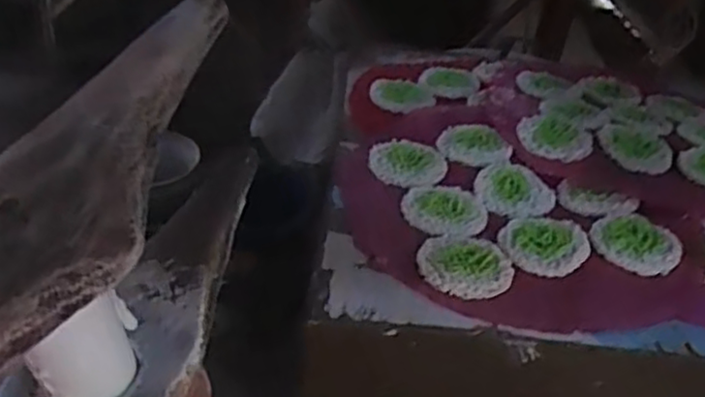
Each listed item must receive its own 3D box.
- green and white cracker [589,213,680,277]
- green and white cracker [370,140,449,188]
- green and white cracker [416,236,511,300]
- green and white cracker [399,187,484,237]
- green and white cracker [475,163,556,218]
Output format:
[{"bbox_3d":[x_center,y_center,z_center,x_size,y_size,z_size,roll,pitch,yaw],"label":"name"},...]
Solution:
[{"bbox_3d":[0.256,0.039,0.652,0.074,0.011,0.074,3,39,-3],"label":"green and white cracker"},{"bbox_3d":[0.057,-0.037,0.748,0.078,0.007,0.076,5,41,-4],"label":"green and white cracker"},{"bbox_3d":[0.096,0.055,0.616,0.080,0.007,0.075,4,33,-3],"label":"green and white cracker"},{"bbox_3d":[0.087,0.010,0.682,0.079,0.005,0.076,4,33,-3],"label":"green and white cracker"},{"bbox_3d":[0.158,-0.009,0.724,0.079,0.009,0.076,4,33,-3],"label":"green and white cracker"}]

